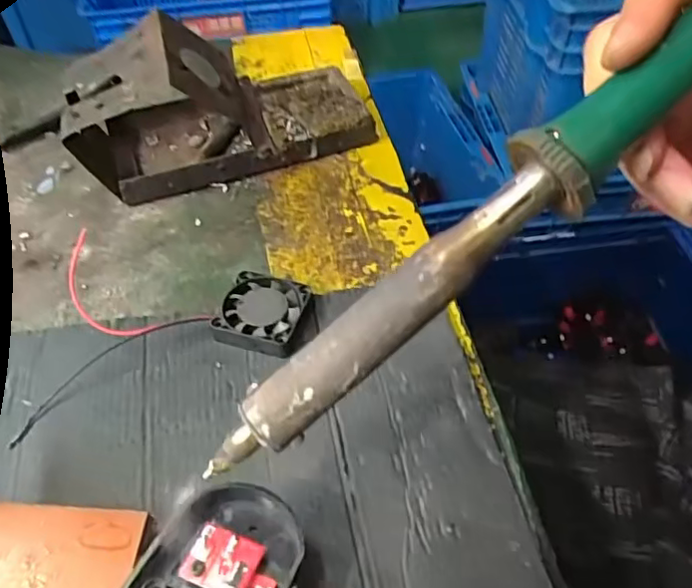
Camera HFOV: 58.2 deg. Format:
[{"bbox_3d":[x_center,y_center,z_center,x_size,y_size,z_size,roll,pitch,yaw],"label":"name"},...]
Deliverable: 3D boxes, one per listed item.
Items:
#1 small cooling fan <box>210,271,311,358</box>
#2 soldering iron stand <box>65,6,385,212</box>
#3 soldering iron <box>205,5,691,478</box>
[{"bbox_3d":[-0.041,0.010,0.308,0.039,0.014,0.040,13,52,11],"label":"small cooling fan"},{"bbox_3d":[-0.074,-0.121,0.373,0.166,0.082,0.072,-17,53,-13],"label":"soldering iron stand"},{"bbox_3d":[0.059,-0.035,0.192,0.259,0.019,0.025,-41,58,0],"label":"soldering iron"}]

